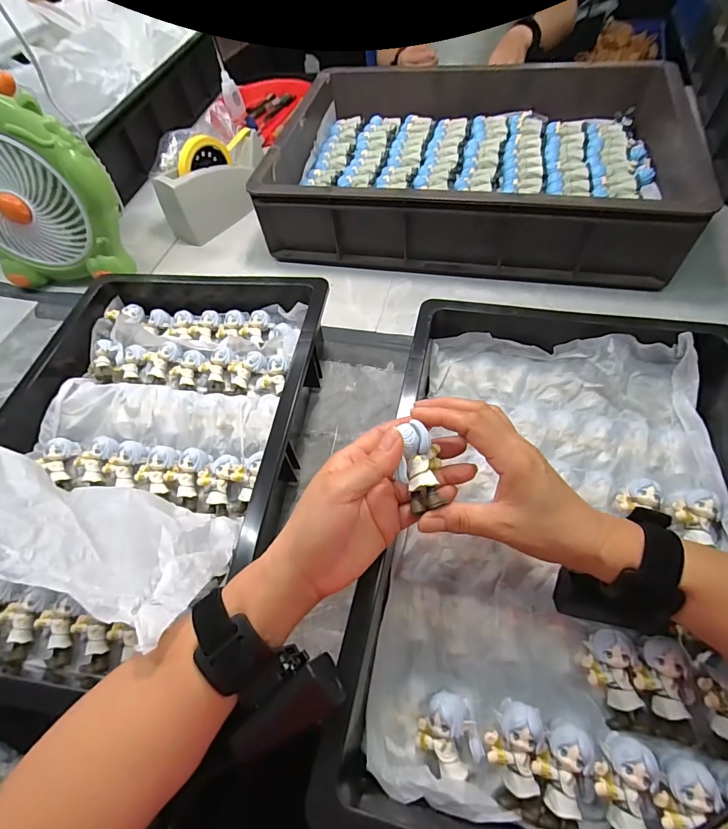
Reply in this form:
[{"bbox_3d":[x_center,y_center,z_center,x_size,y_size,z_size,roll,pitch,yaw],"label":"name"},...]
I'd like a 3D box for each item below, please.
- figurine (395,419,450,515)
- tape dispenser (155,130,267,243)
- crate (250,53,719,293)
[{"bbox_3d":[0.038,0.037,0.284,0.032,0.026,0.055,-6,62,1],"label":"figurine"},{"bbox_3d":[-0.231,-0.371,0.676,0.072,0.108,0.191,38,68,26],"label":"tape dispenser"},{"bbox_3d":[0.151,-0.370,0.623,0.542,0.115,0.366,9,59,12],"label":"crate"}]

